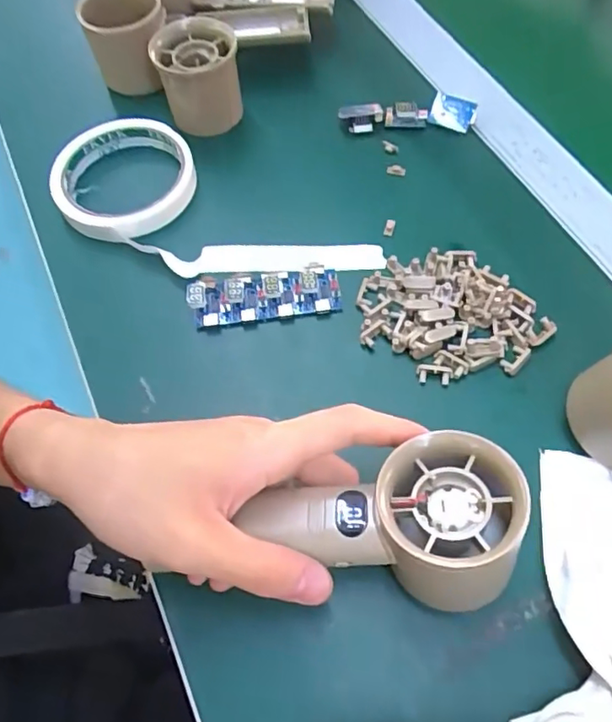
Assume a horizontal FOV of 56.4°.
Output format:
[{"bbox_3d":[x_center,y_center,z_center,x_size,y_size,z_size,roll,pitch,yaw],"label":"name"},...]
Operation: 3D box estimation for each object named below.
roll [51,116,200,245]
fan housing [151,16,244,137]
[{"bbox_3d":[-0.121,-0.120,0.379,0.091,0.024,0.091,-13,63,-5],"label":"roll"},{"bbox_3d":[-0.073,-0.194,0.397,0.055,0.055,0.055,-5,63,-1],"label":"fan housing"}]

